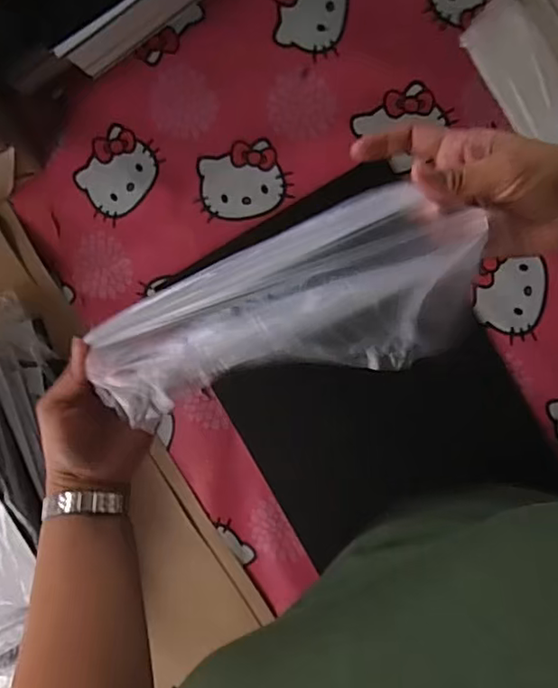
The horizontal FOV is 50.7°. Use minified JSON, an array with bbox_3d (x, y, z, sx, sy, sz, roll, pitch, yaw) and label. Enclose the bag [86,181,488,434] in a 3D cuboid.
[{"bbox_3d":[-0.003,-0.020,0.373,0.251,0.050,0.103,-16,93,10],"label":"bag"}]

